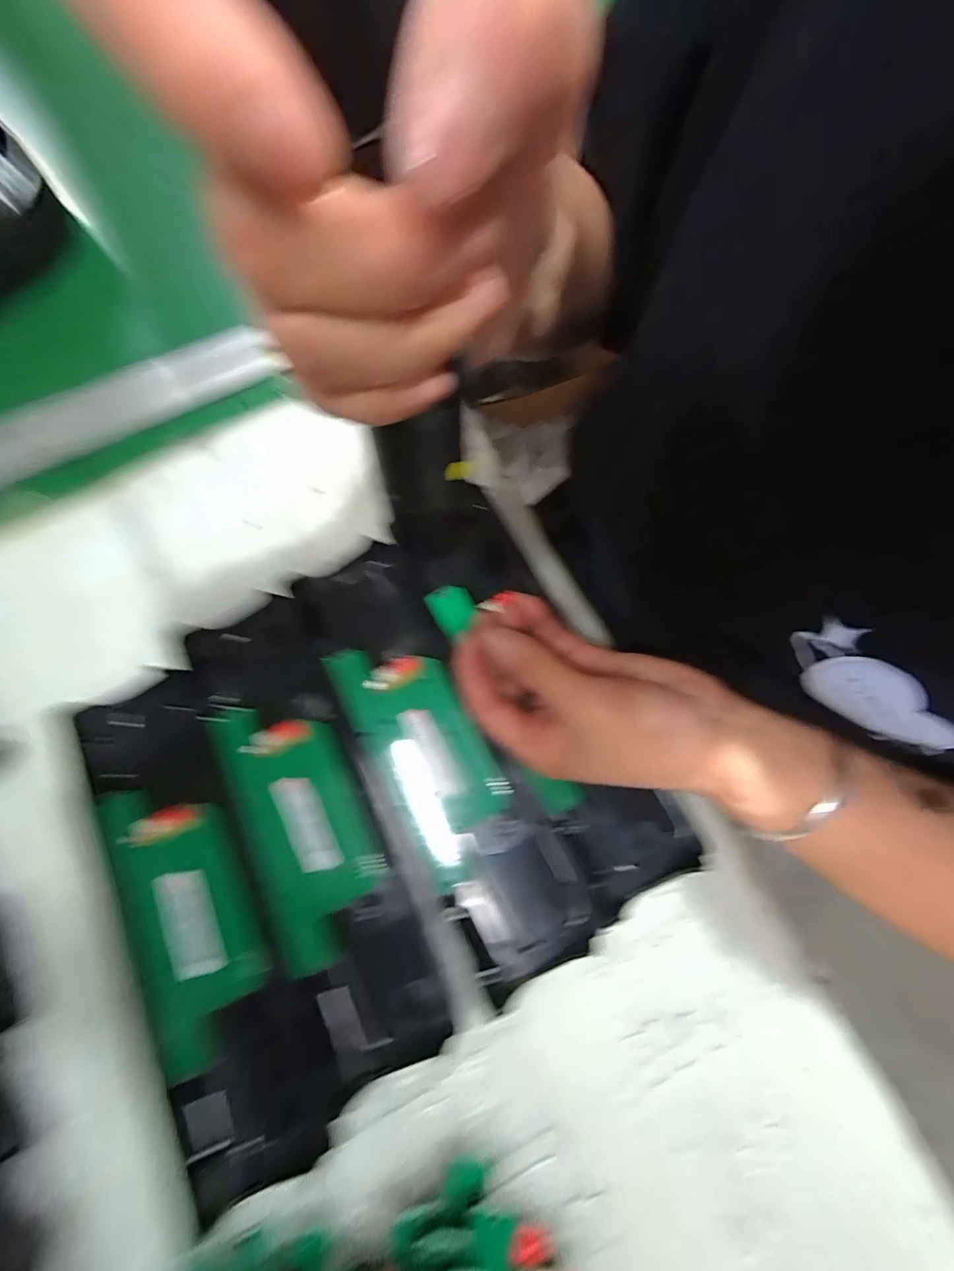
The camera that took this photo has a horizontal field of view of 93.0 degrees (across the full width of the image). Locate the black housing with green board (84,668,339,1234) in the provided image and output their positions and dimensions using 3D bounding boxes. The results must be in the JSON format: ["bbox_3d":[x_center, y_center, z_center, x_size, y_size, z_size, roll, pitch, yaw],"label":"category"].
[{"bbox_3d":[-0.143,0.136,0.230,0.073,0.014,0.241,-26,77,-7],"label":"black housing with green board"}]

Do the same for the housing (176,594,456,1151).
[{"bbox_3d":[-0.090,0.097,0.243,0.071,0.019,0.248,-25,77,-7],"label":"housing"}]

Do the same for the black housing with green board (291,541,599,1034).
[{"bbox_3d":[-0.027,0.061,0.251,0.080,0.011,0.244,-25,77,-7],"label":"black housing with green board"}]

